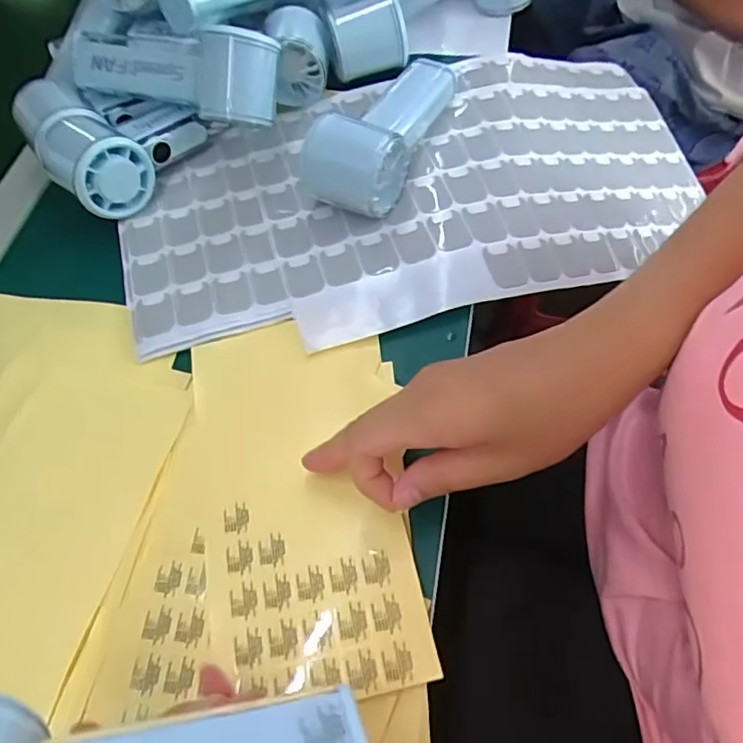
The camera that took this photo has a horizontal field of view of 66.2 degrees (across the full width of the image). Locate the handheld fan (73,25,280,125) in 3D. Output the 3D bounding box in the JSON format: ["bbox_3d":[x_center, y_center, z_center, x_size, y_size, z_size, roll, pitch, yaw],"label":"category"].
[{"bbox_3d":[-0.144,-0.220,0.426,0.156,0.068,0.053,19,62,15],"label":"handheld fan"}]

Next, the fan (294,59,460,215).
[{"bbox_3d":[0.009,-0.179,0.414,0.071,0.051,0.150,20,64,18],"label":"fan"}]

